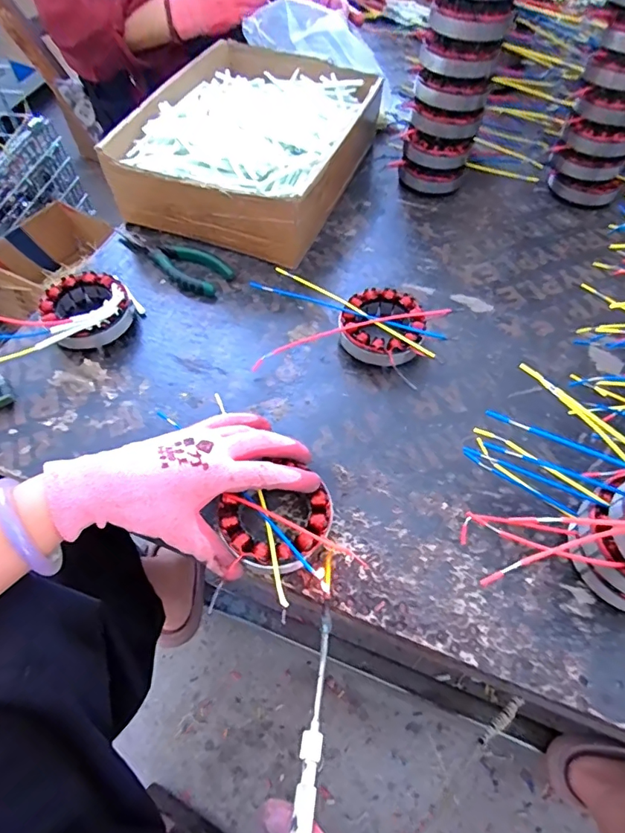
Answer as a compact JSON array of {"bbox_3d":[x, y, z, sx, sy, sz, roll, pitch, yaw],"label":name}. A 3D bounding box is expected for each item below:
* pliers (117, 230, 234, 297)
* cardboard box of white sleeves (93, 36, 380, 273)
[{"bbox_3d":[-0.157,-0.184,0.555,0.141,0.018,0.053,38,65,22],"label":"pliers"},{"bbox_3d":[-0.067,-0.357,0.618,0.244,0.093,0.347,15,59,10],"label":"cardboard box of white sleeves"}]

